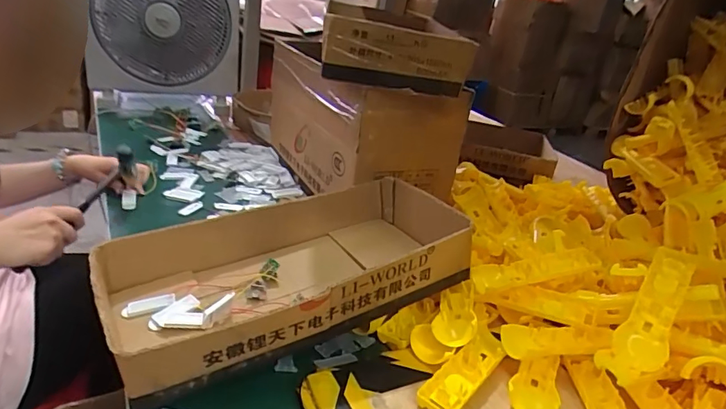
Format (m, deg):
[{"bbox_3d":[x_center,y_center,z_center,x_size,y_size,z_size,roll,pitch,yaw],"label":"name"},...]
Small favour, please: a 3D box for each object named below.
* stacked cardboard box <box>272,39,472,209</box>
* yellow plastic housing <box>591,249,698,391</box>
[{"bbox_3d":[-0.019,-0.140,0.894,0.207,0.230,0.429,-6,30,-30],"label":"stacked cardboard box"},{"bbox_3d":[0.320,0.118,0.530,0.051,0.017,0.203,26,54,33],"label":"yellow plastic housing"}]

